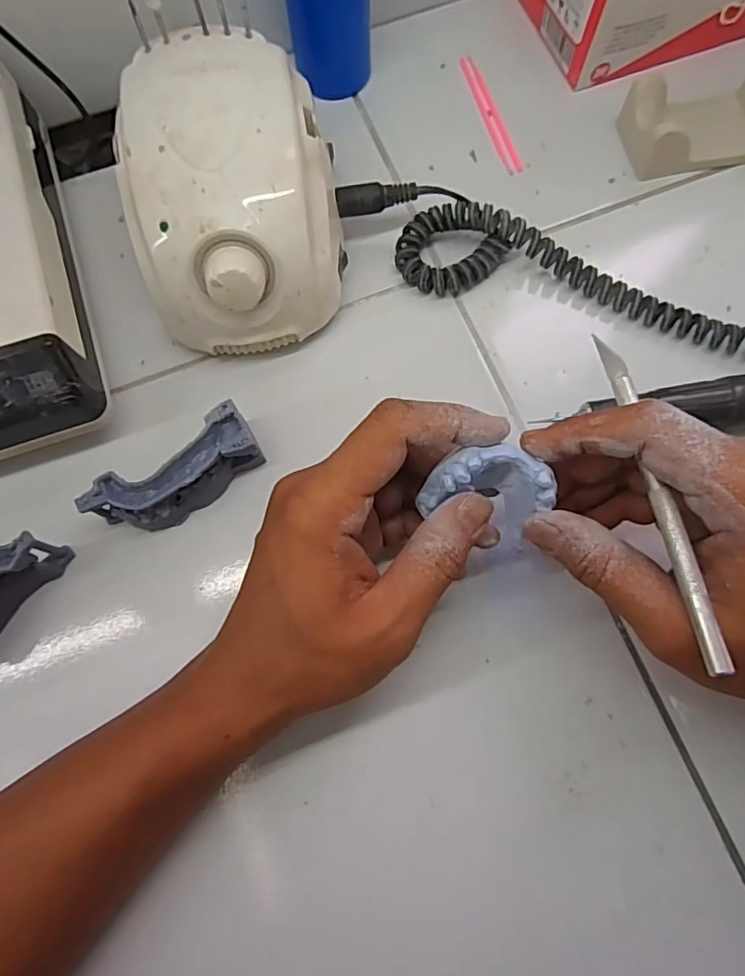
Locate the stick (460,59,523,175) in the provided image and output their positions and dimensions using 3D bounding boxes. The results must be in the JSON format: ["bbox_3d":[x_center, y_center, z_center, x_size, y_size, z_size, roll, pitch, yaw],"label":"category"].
[{"bbox_3d":[0.076,-0.242,0.351,0.010,0.004,0.091,-17,76,-4],"label":"stick"}]

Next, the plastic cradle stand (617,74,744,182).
[{"bbox_3d":[0.195,-0.220,0.325,0.084,0.033,0.052,-12,76,-2],"label":"plastic cradle stand"}]

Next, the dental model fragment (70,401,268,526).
[{"bbox_3d":[-0.099,-0.005,0.282,0.086,0.034,0.029,-33,78,-7],"label":"dental model fragment"}]

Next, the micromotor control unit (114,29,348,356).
[{"bbox_3d":[-0.070,-0.149,0.290,0.100,0.084,0.133,-9,76,-2],"label":"micromotor control unit"}]

